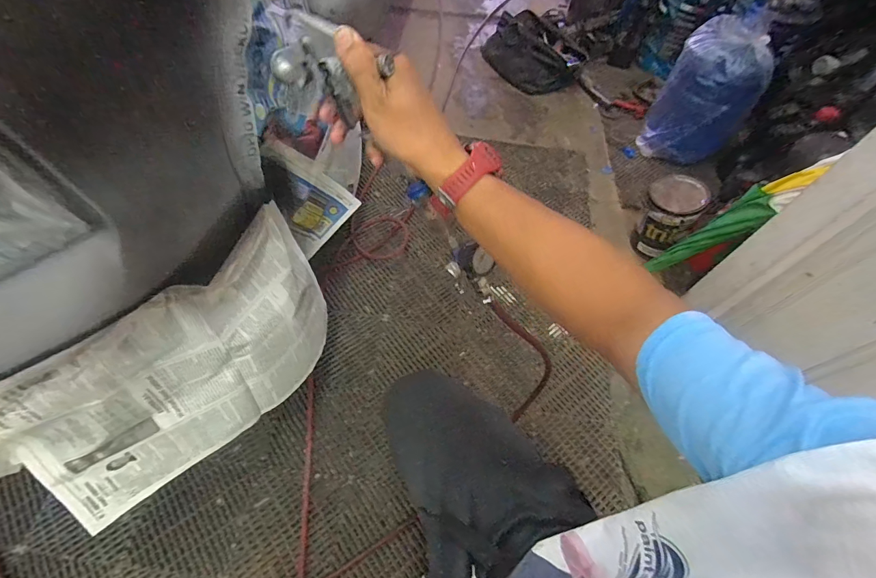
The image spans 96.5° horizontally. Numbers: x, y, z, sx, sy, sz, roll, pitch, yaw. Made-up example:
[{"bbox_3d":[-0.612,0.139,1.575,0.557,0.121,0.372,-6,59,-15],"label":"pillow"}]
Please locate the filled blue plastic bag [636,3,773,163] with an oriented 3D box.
[{"bbox_3d":[0.914,-0.656,1.344,0.275,0.442,0.208,29,61,14],"label":"filled blue plastic bag"}]

